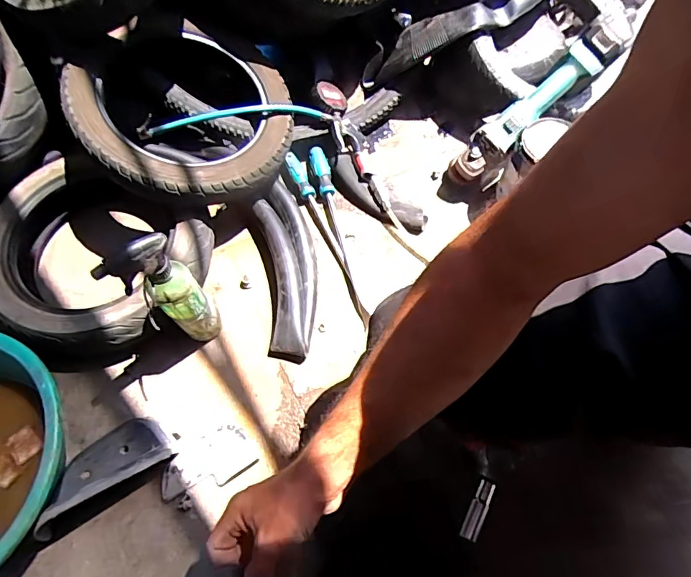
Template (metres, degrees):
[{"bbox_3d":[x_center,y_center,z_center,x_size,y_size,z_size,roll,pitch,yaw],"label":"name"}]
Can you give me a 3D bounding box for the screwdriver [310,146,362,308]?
[{"bbox_3d":[-0.017,-0.119,0.826,0.031,0.023,0.325,-13,68,-5],"label":"screwdriver"}]

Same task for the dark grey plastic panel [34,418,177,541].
[{"bbox_3d":[-0.344,0.249,0.639,0.190,0.088,0.091,-32,71,-12],"label":"dark grey plastic panel"}]

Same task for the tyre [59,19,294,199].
[{"bbox_3d":[-0.258,-0.300,0.766,0.347,0.077,0.347,-17,79,-24],"label":"tyre"}]

